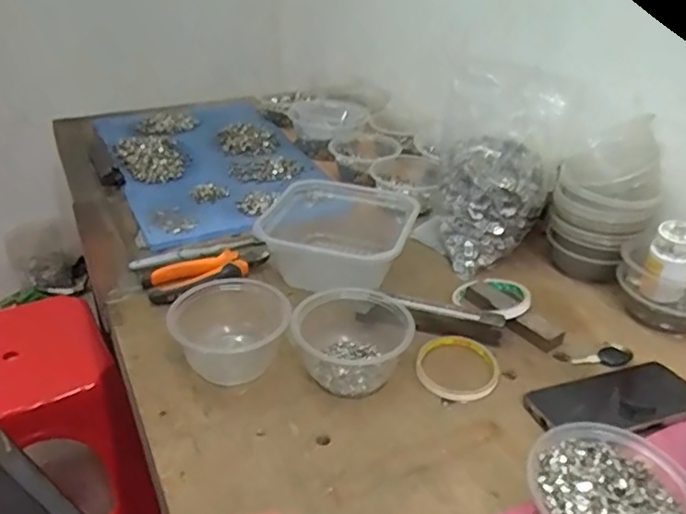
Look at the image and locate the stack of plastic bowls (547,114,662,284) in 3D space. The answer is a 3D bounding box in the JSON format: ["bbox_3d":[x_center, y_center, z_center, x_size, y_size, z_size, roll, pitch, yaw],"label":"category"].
[{"bbox_3d":[0.319,-0.067,0.746,0.116,0.179,0.117,16,34,21],"label":"stack of plastic bowls"}]

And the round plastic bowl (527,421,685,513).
[{"bbox_3d":[0.190,0.182,0.438,0.110,0.057,0.107,2,32,-1],"label":"round plastic bowl"}]

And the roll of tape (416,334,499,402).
[{"bbox_3d":[0.117,0.112,0.623,0.081,0.010,0.086,2,32,-1],"label":"roll of tape"}]

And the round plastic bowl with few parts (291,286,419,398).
[{"bbox_3d":[0.009,0.074,0.608,0.111,0.058,0.110,2,32,-1],"label":"round plastic bowl with few parts"}]

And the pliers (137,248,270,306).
[{"bbox_3d":[-0.160,0.013,0.723,0.146,0.015,0.055,-16,36,-27],"label":"pliers"}]

